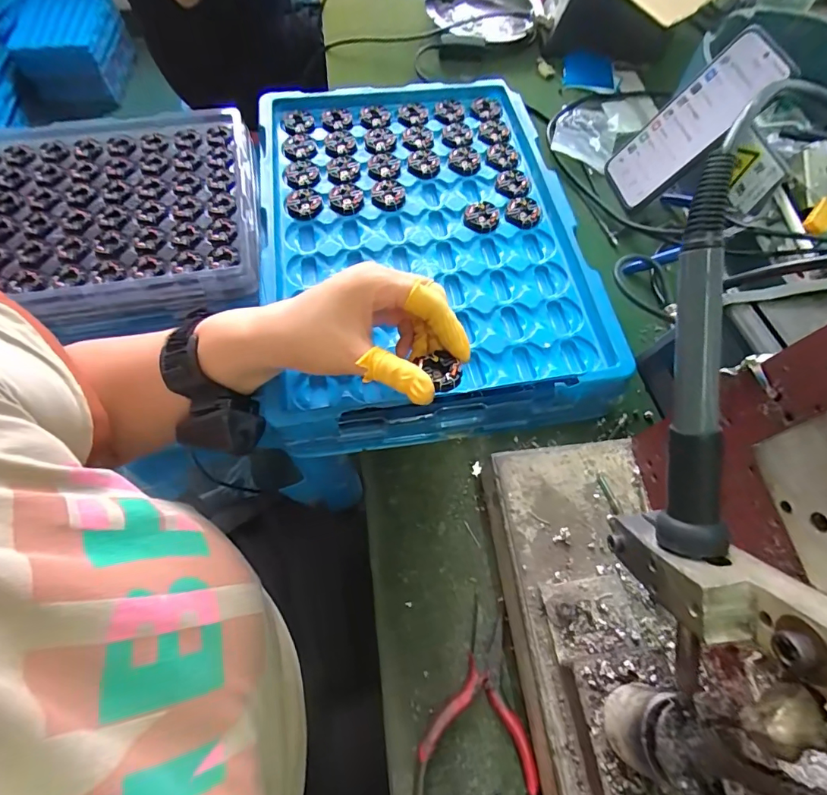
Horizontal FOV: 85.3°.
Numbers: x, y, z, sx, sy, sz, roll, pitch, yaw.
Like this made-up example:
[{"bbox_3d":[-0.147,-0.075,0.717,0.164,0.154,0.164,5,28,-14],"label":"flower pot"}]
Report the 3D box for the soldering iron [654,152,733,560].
[{"bbox_3d":[0.100,-0.011,0.157,0.017,0.013,0.134,-2,97,-2],"label":"soldering iron"}]

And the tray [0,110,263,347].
[{"bbox_3d":[-0.377,-0.203,0.512,0.389,0.036,0.300,-9,66,-5],"label":"tray"}]

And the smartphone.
[{"bbox_3d":[0.271,-0.271,0.446,0.012,0.160,0.078,10,53,-37],"label":"smartphone"}]

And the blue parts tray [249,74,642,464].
[{"bbox_3d":[0.005,-0.144,0.421,0.270,0.069,0.378,-8,66,-5],"label":"blue parts tray"}]

